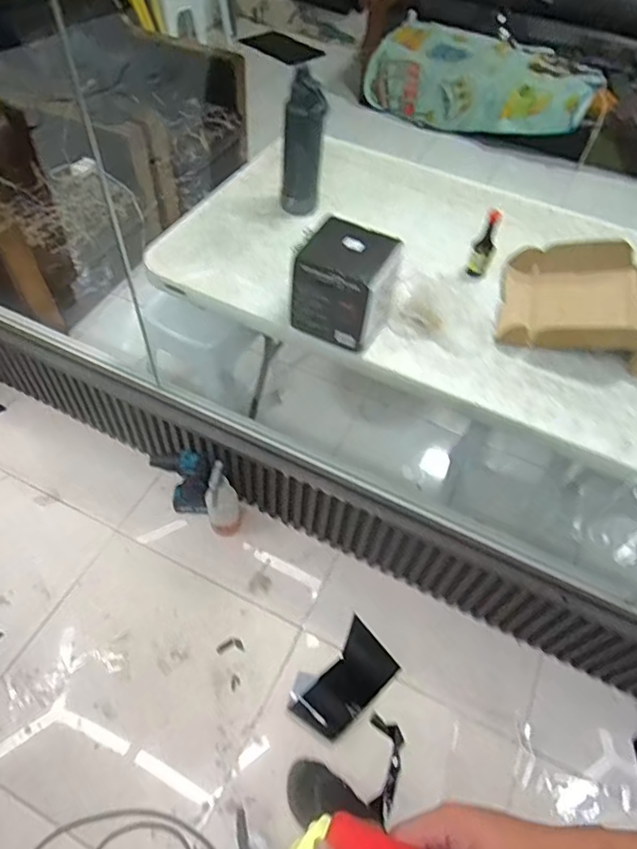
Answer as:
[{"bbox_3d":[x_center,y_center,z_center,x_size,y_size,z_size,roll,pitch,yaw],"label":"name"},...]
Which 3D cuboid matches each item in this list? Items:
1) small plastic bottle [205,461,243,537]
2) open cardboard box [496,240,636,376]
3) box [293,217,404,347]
[{"bbox_3d":[-0.261,0.211,1.458,0.092,0.288,0.094,-10,56,-12],"label":"small plastic bottle"},{"bbox_3d":[0.644,-0.238,1.105,0.485,0.085,0.299,17,55,7],"label":"open cardboard box"},{"bbox_3d":[0.058,-0.270,1.028,0.160,0.176,0.159,20,55,9],"label":"box"}]

